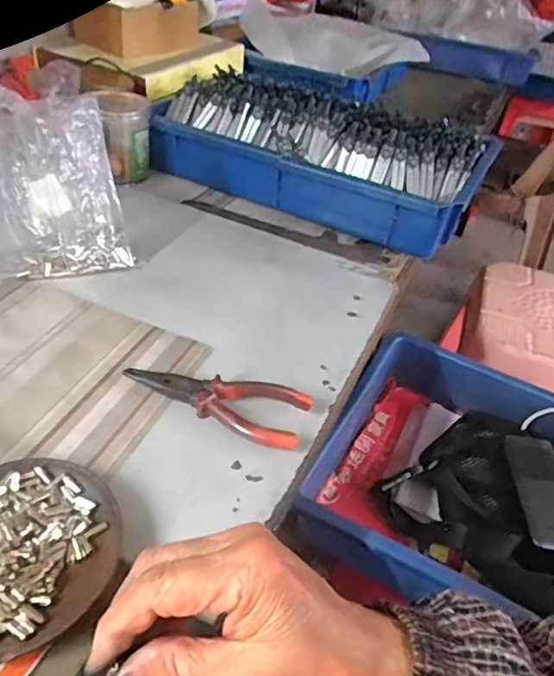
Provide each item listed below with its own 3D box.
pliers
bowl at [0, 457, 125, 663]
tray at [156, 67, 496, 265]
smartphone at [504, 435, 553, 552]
[{"bbox_3d":[-0.047,0.046,0.428,0.142,0.020,0.048,19,40,13],"label":"pliers"},{"bbox_3d":[-0.149,0.120,0.314,0.113,0.021,0.114,5,39,-4],"label":"bowl"},{"bbox_3d":[0.062,-0.256,0.733,0.419,0.114,0.226,22,41,17],"label":"tray"},{"bbox_3d":[0.265,0.151,0.549,0.053,0.012,0.134,7,39,-1],"label":"smartphone"}]

